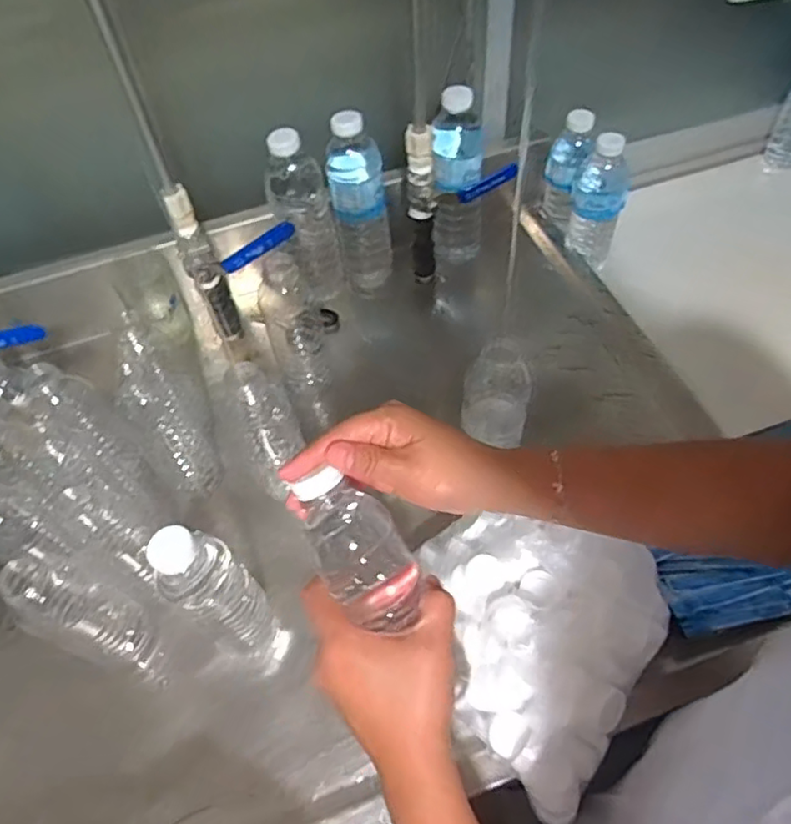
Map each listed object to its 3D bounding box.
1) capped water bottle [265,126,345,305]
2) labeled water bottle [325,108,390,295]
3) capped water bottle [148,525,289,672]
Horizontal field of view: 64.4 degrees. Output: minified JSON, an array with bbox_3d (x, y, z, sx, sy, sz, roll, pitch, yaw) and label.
[{"bbox_3d":[-0.101,-0.212,0.710,0.066,0.208,0.059,-14,54,-5],"label":"capped water bottle"},{"bbox_3d":[-0.039,-0.231,0.713,0.063,0.206,0.050,-6,54,1],"label":"labeled water bottle"},{"bbox_3d":[-0.138,0.145,0.489,0.064,0.178,0.074,-32,58,-18],"label":"capped water bottle"}]

